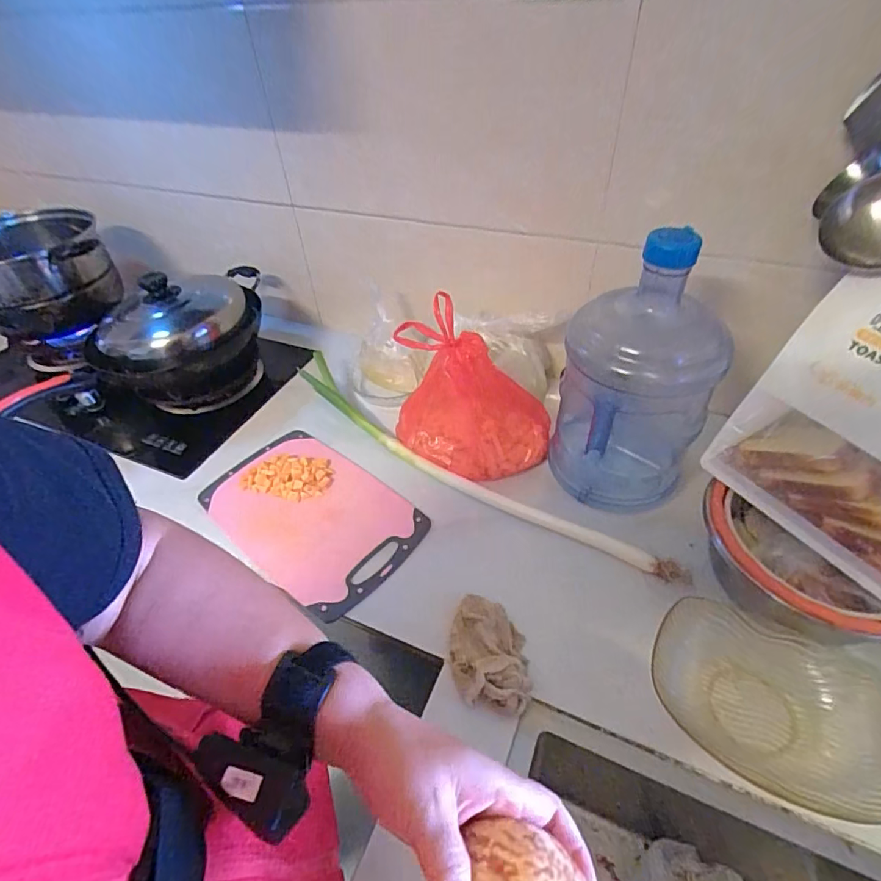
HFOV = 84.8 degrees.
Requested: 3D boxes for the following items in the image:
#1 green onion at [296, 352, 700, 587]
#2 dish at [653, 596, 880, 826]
[{"bbox_3d":[0.014,0.033,0.806,0.767,0.052,0.092,30,53,29],"label":"green onion"},{"bbox_3d":[0.361,0.282,0.515,0.239,0.048,0.173,19,48,21],"label":"dish"}]

